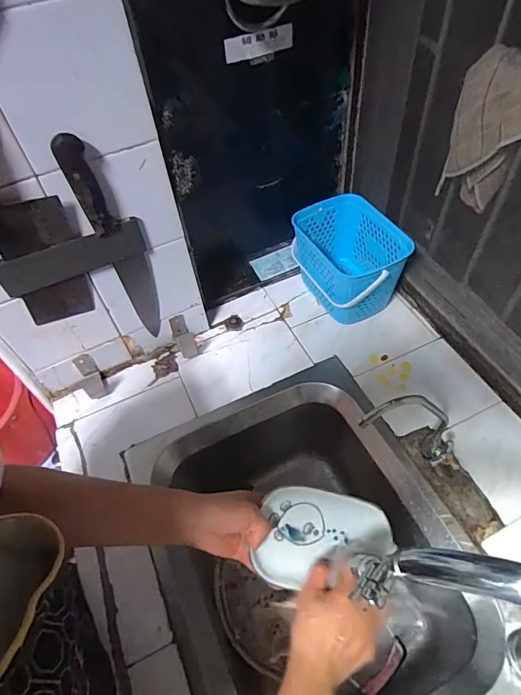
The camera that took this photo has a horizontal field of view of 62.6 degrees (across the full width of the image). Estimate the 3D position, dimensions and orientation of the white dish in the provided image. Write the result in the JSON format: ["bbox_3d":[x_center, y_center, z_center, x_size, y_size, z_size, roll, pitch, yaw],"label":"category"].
[{"bbox_3d":[0.076,0.220,0.490,0.155,0.016,0.105,11,79,-8],"label":"white dish"}]

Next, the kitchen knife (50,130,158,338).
[{"bbox_3d":[-0.194,-0.134,0.612,0.053,0.340,0.020,-22,54,-10],"label":"kitchen knife"}]

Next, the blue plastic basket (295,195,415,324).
[{"bbox_3d":[0.162,-0.156,0.793,0.145,0.152,0.198,-25,55,-12],"label":"blue plastic basket"}]

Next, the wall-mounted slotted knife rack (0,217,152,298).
[{"bbox_3d":[-0.252,-0.122,0.586,0.201,0.059,0.016,-26,55,-13],"label":"wall-mounted slotted knife rack"}]

